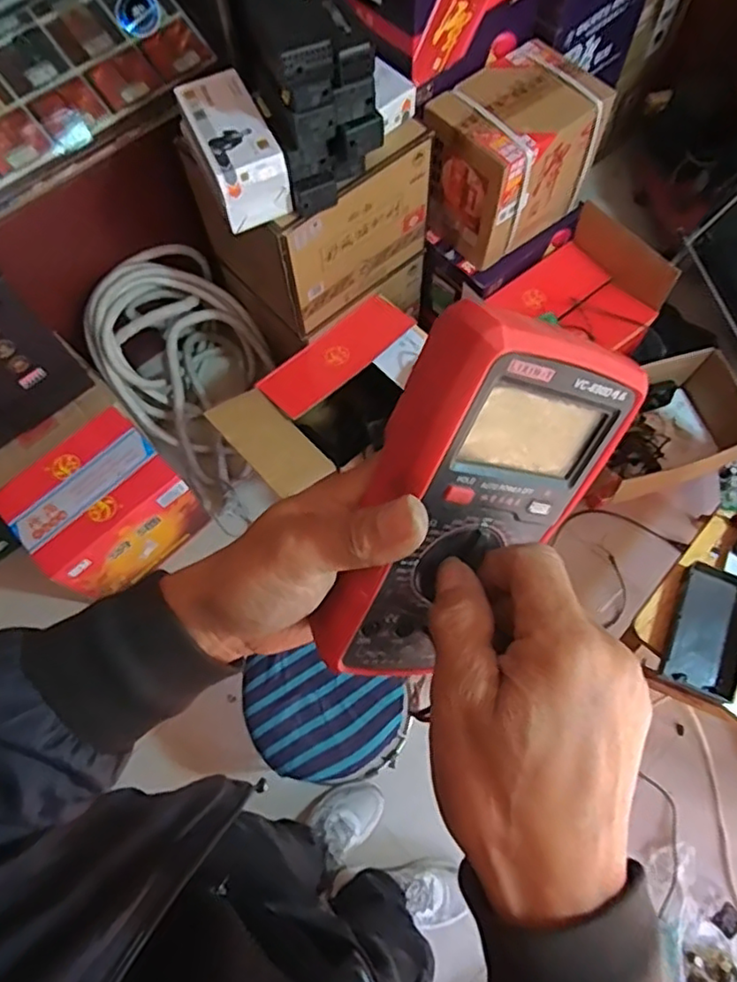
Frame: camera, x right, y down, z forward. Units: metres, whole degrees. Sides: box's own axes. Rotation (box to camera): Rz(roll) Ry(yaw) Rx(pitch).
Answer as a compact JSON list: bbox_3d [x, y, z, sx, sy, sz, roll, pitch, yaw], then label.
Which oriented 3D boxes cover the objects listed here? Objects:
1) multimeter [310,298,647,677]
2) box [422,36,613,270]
[{"bbox_3d":[0.036,0.007,0.283,0.095,0.181,0.042,11,31,-29],"label":"multimeter"},{"bbox_3d":[0.308,-0.729,1.358,0.342,0.273,0.234,-34,72,-11],"label":"box"}]

